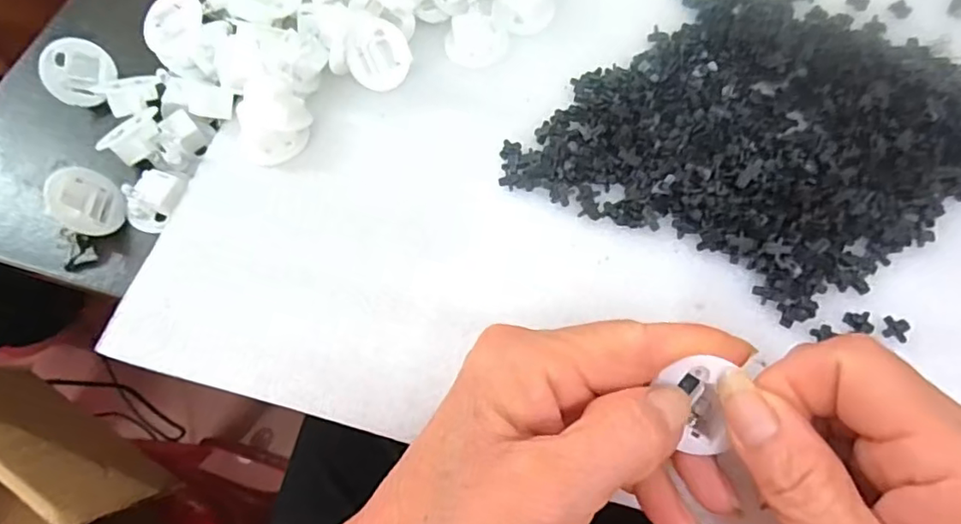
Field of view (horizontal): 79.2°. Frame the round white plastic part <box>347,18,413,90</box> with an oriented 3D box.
[{"bbox_3d":[-0.049,-0.102,0.286,0.030,0.032,0.011,9,27,11],"label":"round white plastic part"}]

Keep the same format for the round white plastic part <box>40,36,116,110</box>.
[{"bbox_3d":[-0.209,-0.099,0.302,0.033,0.031,0.015,-54,30,-4],"label":"round white plastic part"}]

